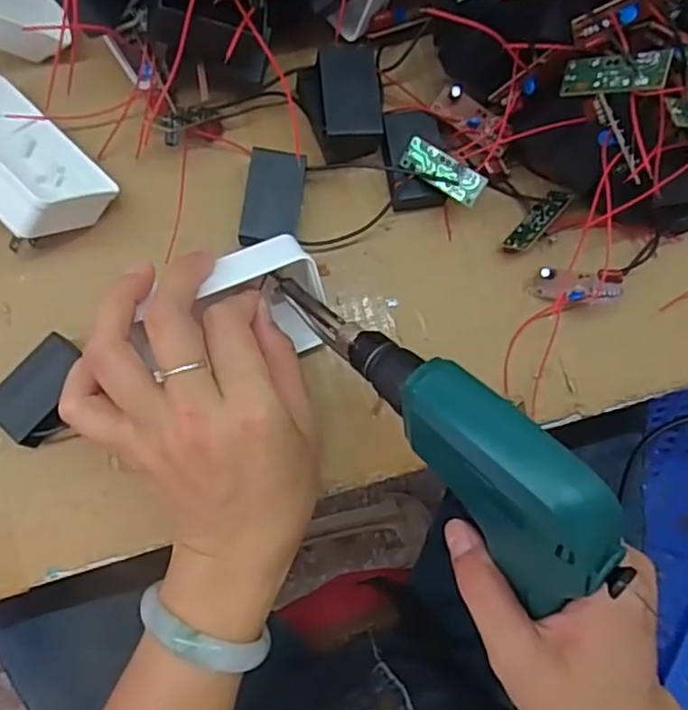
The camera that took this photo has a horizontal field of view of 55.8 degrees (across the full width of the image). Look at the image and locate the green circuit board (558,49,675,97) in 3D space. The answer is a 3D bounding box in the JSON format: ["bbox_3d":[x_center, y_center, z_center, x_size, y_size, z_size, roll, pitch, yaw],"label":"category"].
[{"bbox_3d":[0.117,-0.121,0.280,0.005,0.045,0.016,24,83,-48],"label":"green circuit board"}]

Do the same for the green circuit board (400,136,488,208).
[{"bbox_3d":[0.050,-0.093,0.331,0.045,0.004,0.017,36,106,11],"label":"green circuit board"}]

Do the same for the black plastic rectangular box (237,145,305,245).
[{"bbox_3d":[-0.036,-0.079,0.337,0.029,0.015,0.048,9,82,-5],"label":"black plastic rectangular box"}]

